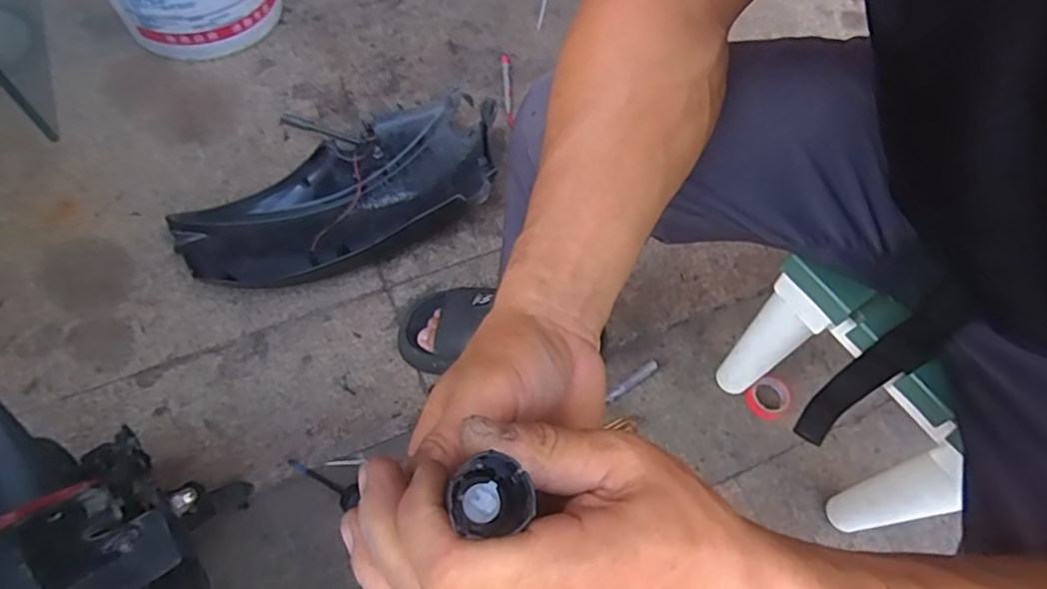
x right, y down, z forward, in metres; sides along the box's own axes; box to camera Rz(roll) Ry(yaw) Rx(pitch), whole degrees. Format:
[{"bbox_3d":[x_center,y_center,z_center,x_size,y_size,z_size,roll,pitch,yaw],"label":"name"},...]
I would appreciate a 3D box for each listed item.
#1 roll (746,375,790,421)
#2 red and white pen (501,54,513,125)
[{"bbox_3d":[0.313,0.132,0.798,0.053,0.020,0.047,-37,70,-19],"label":"roll"},{"bbox_3d":[-0.025,-0.338,1.013,0.013,0.014,0.156,-3,63,-4],"label":"red and white pen"}]

